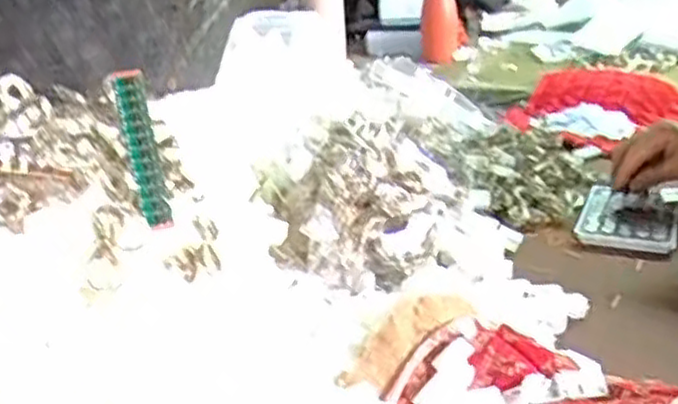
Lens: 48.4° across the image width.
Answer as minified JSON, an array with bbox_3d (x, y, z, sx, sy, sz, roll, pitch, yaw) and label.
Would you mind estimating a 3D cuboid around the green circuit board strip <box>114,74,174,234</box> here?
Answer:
[{"bbox_3d":[-0.138,-0.039,0.526,0.019,0.009,0.124,-11,71,-19],"label":"green circuit board strip"}]

